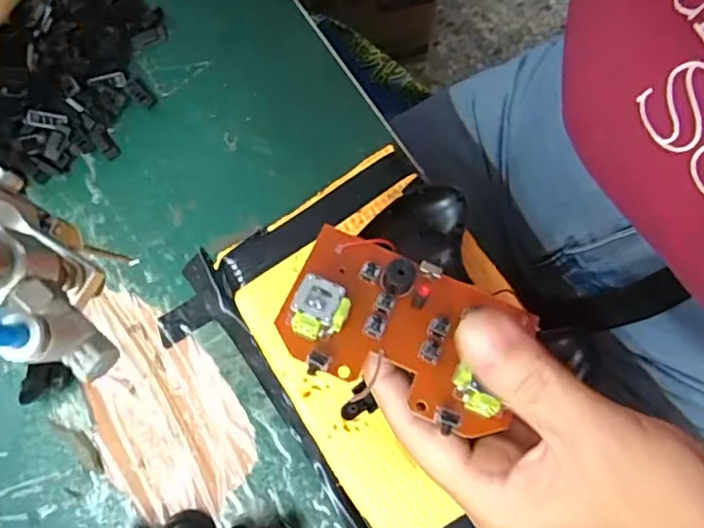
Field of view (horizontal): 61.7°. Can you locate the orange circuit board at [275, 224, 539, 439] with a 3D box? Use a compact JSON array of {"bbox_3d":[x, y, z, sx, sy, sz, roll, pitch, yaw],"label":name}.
[{"bbox_3d":[0.019,0.022,0.217,0.086,0.018,0.055,24,64,5],"label":"orange circuit board"}]

